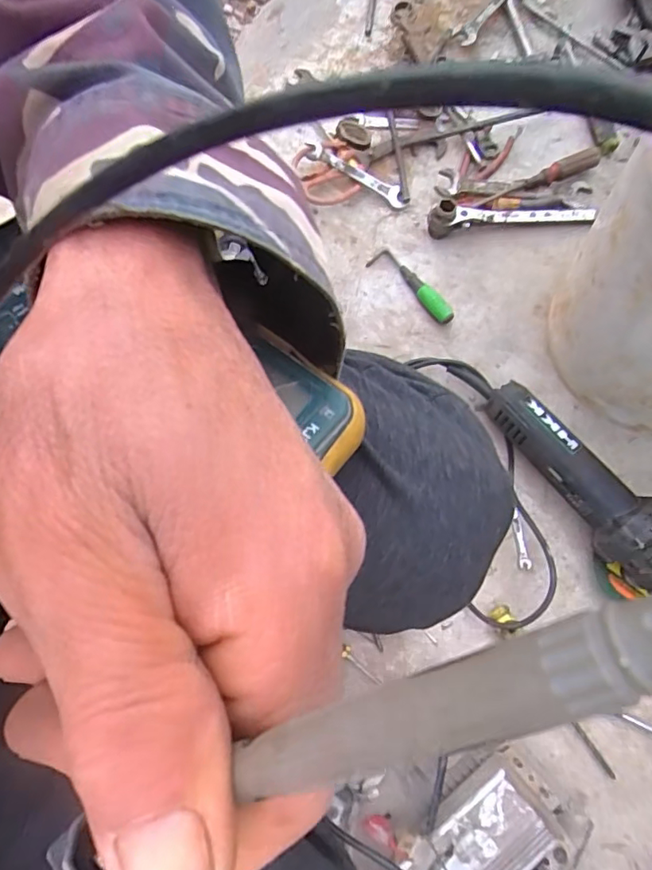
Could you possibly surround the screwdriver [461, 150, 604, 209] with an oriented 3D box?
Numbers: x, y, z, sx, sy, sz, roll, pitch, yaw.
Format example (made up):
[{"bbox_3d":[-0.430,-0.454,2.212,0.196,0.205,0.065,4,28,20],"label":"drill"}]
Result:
[{"bbox_3d":[0.273,-0.338,0.716,0.184,0.022,0.021,-19,77,-3],"label":"screwdriver"}]

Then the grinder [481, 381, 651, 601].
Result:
[{"bbox_3d":[0.288,0.057,0.598,0.088,0.093,0.282,-31,77,-6],"label":"grinder"}]

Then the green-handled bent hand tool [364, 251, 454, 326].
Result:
[{"bbox_3d":[0.116,-0.199,0.716,0.137,0.023,0.030,41,81,10],"label":"green-handled bent hand tool"}]

